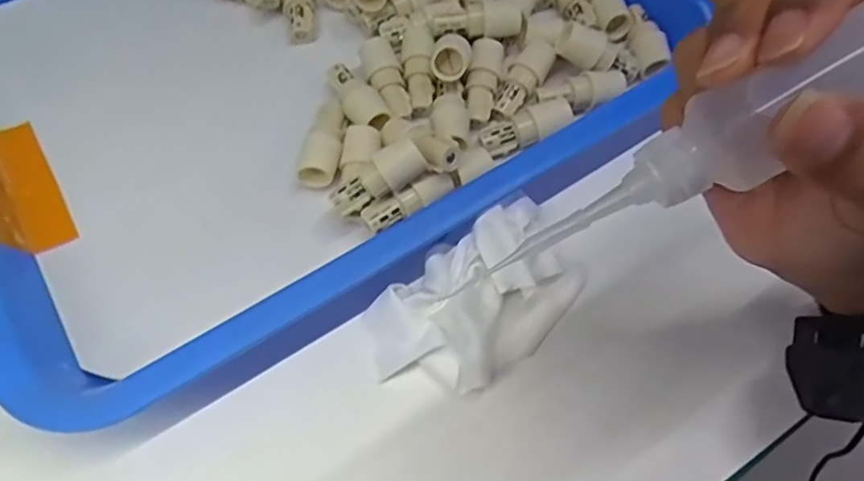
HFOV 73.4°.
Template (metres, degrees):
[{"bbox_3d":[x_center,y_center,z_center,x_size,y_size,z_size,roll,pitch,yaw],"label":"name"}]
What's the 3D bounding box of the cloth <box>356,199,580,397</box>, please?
[{"bbox_3d":[0.023,0.031,0.294,0.110,0.032,0.066,-28,67,-15],"label":"cloth"}]

